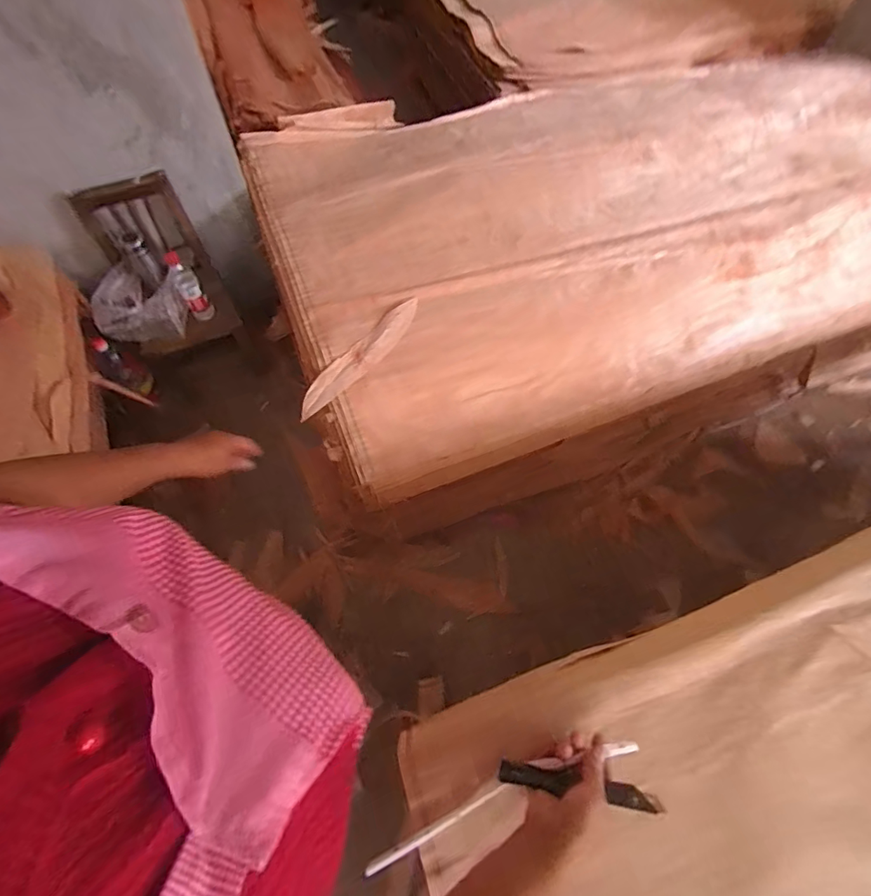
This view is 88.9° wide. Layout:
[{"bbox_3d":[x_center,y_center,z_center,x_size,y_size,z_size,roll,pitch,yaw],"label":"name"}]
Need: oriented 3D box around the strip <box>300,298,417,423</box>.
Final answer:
[{"bbox_3d":[-0.187,-0.232,1.124,0.079,0.012,0.420,41,72,8],"label":"strip"}]

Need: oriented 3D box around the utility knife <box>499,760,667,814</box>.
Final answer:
[{"bbox_3d":[0.144,0.341,0.450,0.156,0.022,0.024,3,61,14],"label":"utility knife"}]

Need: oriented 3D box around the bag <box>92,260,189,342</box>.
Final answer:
[{"bbox_3d":[-0.891,-0.436,1.344,0.248,0.179,0.158,-16,65,-10],"label":"bag"}]

